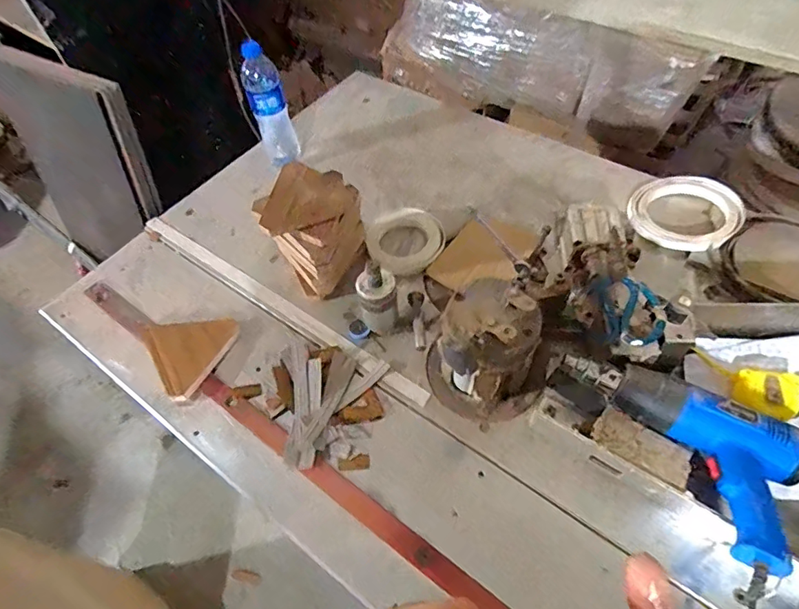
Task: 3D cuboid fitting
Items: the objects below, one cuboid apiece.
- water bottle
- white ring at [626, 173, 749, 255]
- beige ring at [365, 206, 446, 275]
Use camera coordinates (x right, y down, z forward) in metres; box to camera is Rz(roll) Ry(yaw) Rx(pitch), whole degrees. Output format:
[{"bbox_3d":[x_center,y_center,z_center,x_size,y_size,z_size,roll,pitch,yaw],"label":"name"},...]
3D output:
[{"bbox_3d":[-0.242,-0.365,0.937,0.066,0.232,0.067,-10,55,-3],"label":"water bottle"},{"bbox_3d":[0.491,-0.161,0.859,0.173,0.034,0.174,29,62,23],"label":"white ring"},{"bbox_3d":[0.010,-0.111,0.851,0.127,0.034,0.131,-2,55,3],"label":"beige ring"}]

